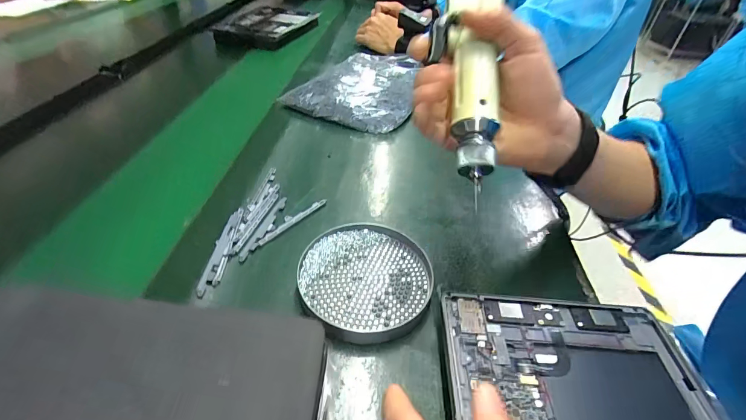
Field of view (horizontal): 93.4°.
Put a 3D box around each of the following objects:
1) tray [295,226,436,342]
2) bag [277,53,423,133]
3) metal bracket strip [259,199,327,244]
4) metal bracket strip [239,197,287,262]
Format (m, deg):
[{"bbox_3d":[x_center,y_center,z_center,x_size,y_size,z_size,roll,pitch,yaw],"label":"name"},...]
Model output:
[{"bbox_3d":[-0.005,0.057,0.309,0.110,0.016,0.116,4,41,-3],"label":"tray"},{"bbox_3d":[-0.008,-0.214,0.598,0.180,0.043,0.247,16,42,15],"label":"bag"},{"bbox_3d":[-0.082,0.009,0.363,0.014,0.005,0.087,34,48,28],"label":"metal bracket strip"},{"bbox_3d":[-0.107,0.017,0.350,0.012,0.005,0.088,13,41,7],"label":"metal bracket strip"}]

